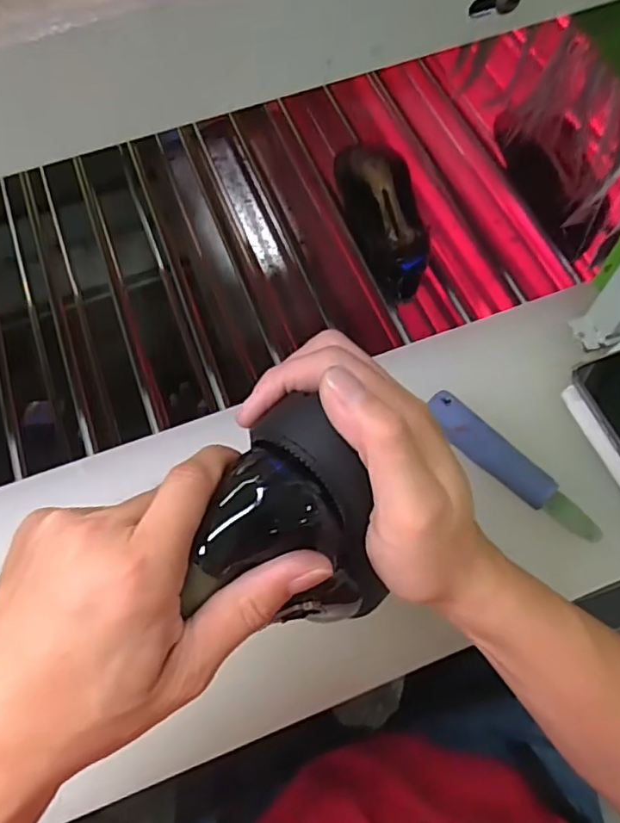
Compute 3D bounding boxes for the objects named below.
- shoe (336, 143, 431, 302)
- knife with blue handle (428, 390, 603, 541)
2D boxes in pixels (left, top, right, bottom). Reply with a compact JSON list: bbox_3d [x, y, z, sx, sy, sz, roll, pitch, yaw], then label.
[{"bbox_3d":[0.077,-0.208,0.637,0.067,0.052,0.181,-12,66,-4],"label":"shoe"},{"bbox_3d":[0.154,0.043,0.463,0.026,0.018,0.155,-41,71,-16],"label":"knife with blue handle"}]

